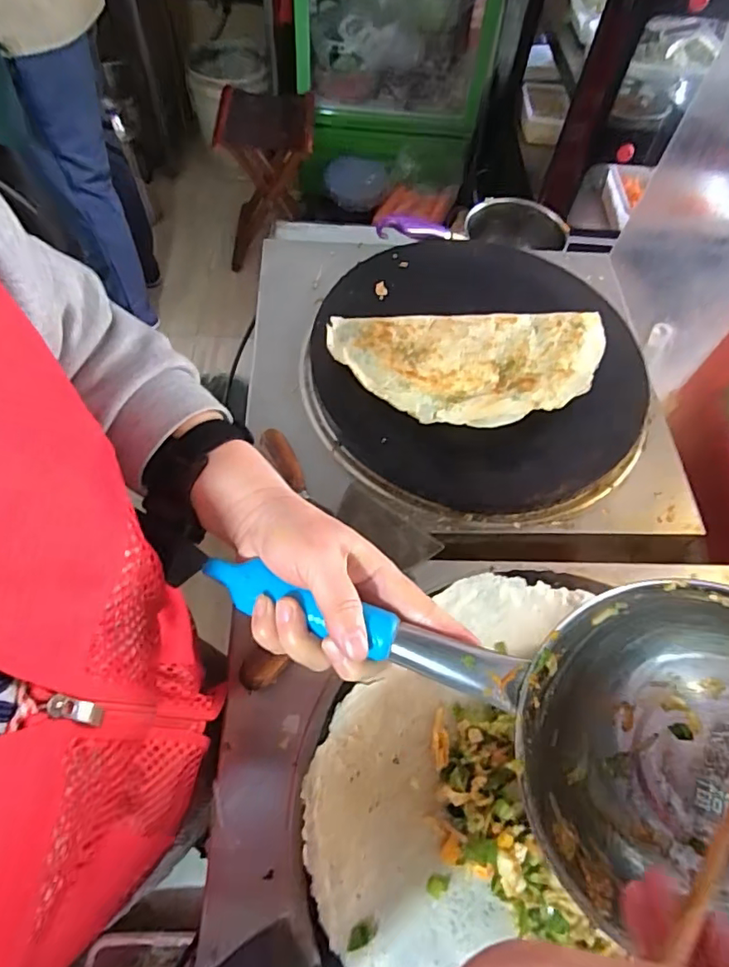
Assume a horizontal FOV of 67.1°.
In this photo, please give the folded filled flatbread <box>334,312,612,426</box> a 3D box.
[{"bbox_3d":[0.124,-0.130,0.622,0.316,0.026,0.153,-1,57,-6],"label":"folded filled flatbread"}]

